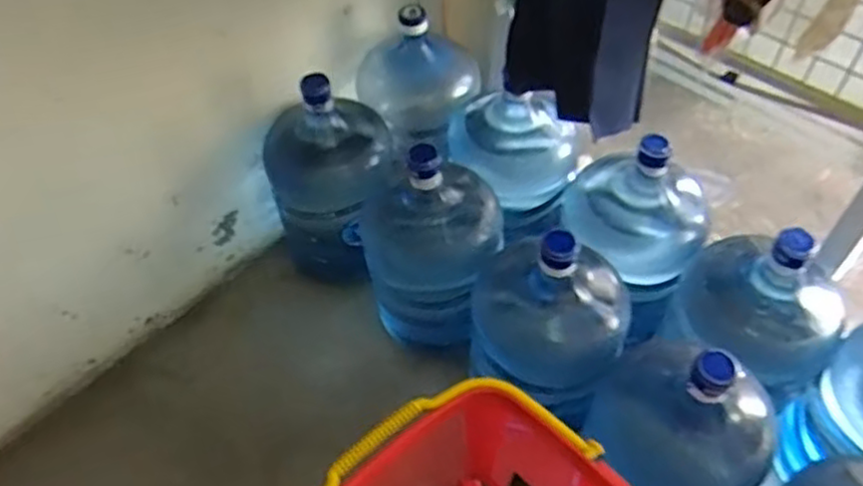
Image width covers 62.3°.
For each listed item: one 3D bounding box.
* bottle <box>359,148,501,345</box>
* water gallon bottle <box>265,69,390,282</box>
[{"bbox_3d":[0.012,-0.005,1.385,0.247,0.453,0.260,-1,53,1],"label":"bottle"},{"bbox_3d":[-0.234,-0.162,1.502,0.271,0.462,0.266,1,53,3],"label":"water gallon bottle"}]

